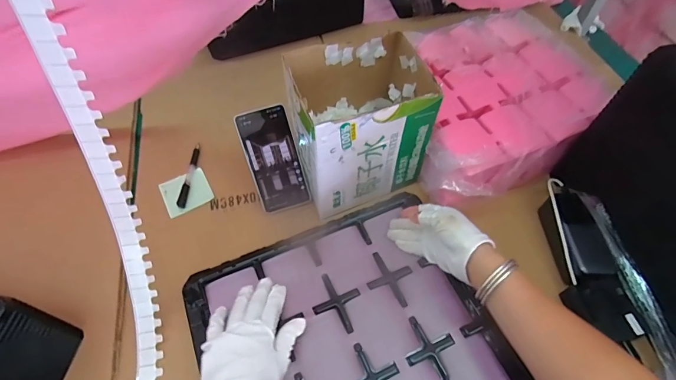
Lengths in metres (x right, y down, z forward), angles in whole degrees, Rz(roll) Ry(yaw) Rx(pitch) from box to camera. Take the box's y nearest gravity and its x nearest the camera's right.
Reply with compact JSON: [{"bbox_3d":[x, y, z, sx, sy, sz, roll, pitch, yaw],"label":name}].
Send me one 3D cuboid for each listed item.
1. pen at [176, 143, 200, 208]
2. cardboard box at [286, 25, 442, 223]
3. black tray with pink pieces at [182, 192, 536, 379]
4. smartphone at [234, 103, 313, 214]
[{"bbox_3d":[-0.258,-0.029,0.643,0.014,0.006,0.131,3,56,-1],"label":"pen"},{"bbox_3d":[0.029,-0.096,0.566,0.184,0.188,0.163,-14,58,-12],"label":"cardboard box"},{"bbox_3d":[0.016,0.194,0.473,0.352,0.026,0.334,-20,60,-15],"label":"black tray with pink pieces"},{"bbox_3d":[-0.097,-0.044,0.576,0.078,0.165,0.008,-17,20,-6],"label":"smartphone"}]

